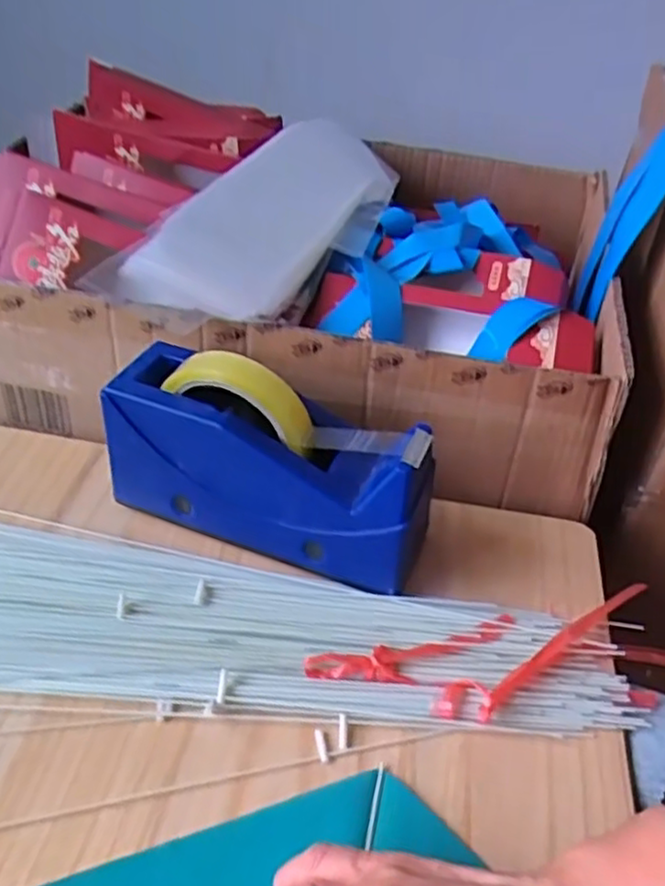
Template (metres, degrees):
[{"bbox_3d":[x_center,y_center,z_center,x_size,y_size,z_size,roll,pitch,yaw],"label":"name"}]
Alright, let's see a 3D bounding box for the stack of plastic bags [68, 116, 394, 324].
[{"bbox_3d":[-0.035,-0.200,0.589,0.138,0.050,0.364,21,44,18],"label":"stack of plastic bags"}]

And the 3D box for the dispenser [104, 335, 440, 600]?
[{"bbox_3d":[-0.037,0.010,0.437,0.201,0.111,0.068,19,42,15],"label":"dispenser"}]

